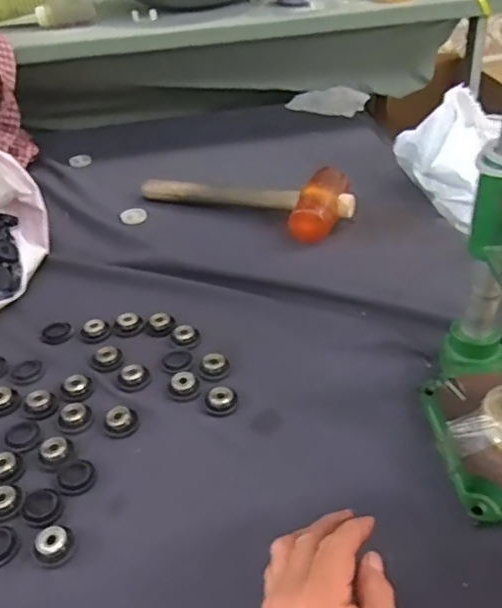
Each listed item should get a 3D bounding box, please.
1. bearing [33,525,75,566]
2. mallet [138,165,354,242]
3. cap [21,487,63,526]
[{"bbox_3d":[-0.150,0.182,0.465,0.026,0.012,0.026,-3,39,2],"label":"bearing"},{"bbox_3d":[-0.007,-0.154,0.835,0.302,0.045,0.109,15,42,23],"label":"mallet"},{"bbox_3d":[-0.168,0.163,0.494,0.029,0.004,0.032,-25,43,-24],"label":"cap"}]

